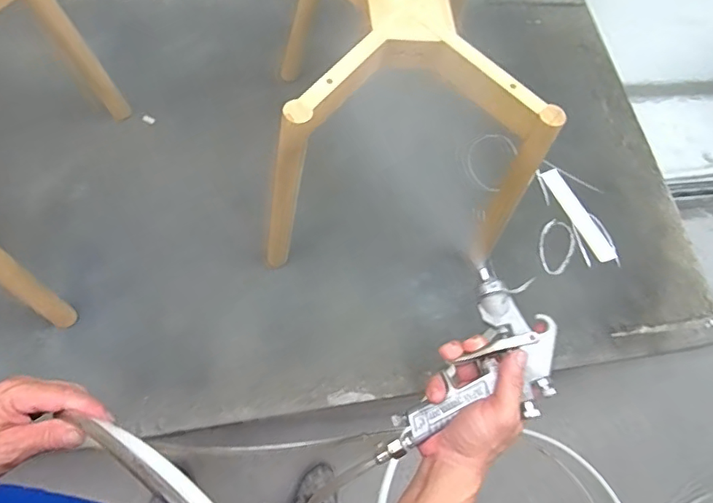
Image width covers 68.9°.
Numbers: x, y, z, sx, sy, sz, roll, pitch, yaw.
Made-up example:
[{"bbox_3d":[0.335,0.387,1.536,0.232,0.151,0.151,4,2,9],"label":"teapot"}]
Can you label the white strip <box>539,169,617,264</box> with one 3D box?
[{"bbox_3d":[0.501,-0.083,1.174,0.054,0.007,0.241,-23,73,-21],"label":"white strip"}]

